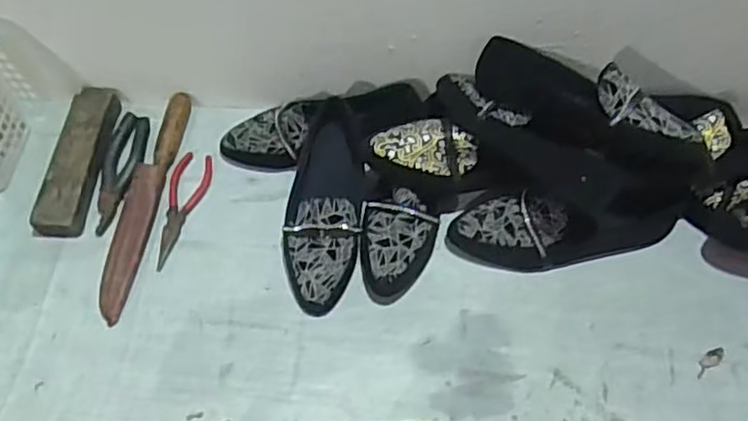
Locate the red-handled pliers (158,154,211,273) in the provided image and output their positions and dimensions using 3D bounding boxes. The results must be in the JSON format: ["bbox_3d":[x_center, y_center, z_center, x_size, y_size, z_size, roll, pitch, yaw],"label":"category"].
[{"bbox_3d":[-0.233,-0.003,0.794,0.046,0.009,0.150,8,61,7],"label":"red-handled pliers"}]

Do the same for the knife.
[{"bbox_3d":[-0.281,-0.014,0.790,0.046,0.034,0.292,8,61,7],"label":"knife"}]

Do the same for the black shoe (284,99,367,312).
[{"bbox_3d":[-0.056,-0.006,0.739,0.085,0.057,0.230,3,74,4],"label":"black shoe"}]

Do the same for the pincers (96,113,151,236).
[{"bbox_3d":[-0.313,-0.050,0.812,0.044,0.015,0.158,1,61,3],"label":"pincers"}]

